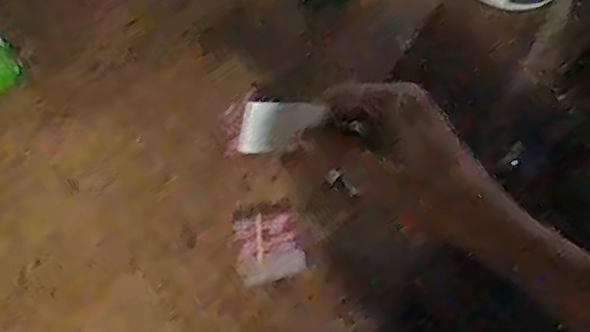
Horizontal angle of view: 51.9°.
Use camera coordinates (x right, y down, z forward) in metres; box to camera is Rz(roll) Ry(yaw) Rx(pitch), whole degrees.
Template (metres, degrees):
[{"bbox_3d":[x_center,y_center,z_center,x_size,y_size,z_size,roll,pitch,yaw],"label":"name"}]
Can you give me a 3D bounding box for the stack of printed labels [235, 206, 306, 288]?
[{"bbox_3d":[-0.021,0.067,0.502,0.053,0.021,0.057,-14,59,-8],"label":"stack of printed labels"}]

